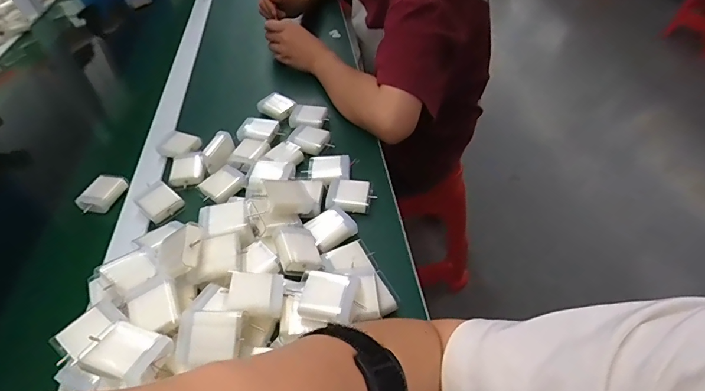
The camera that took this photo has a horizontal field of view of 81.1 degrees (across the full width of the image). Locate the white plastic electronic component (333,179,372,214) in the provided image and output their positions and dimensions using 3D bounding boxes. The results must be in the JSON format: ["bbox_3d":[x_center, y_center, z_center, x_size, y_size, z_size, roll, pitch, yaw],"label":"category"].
[{"bbox_3d":[0.000,0.001,0.489,0.040,0.010,0.043,5,47,10],"label":"white plastic electronic component"}]

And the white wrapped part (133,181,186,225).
[{"bbox_3d":[-0.238,0.007,0.504,0.053,0.016,0.043,30,55,29],"label":"white wrapped part"}]

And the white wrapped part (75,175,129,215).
[{"bbox_3d":[-0.322,-0.003,0.532,0.041,0.015,0.058,11,48,15],"label":"white wrapped part"}]

